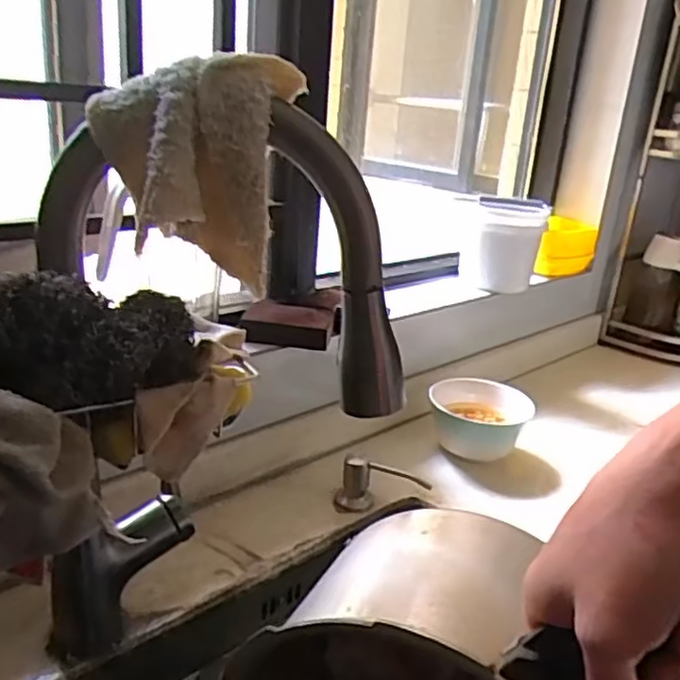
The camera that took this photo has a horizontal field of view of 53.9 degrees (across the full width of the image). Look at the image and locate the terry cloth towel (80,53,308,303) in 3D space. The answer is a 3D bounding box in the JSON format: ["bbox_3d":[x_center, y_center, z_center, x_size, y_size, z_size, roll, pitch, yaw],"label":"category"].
[{"bbox_3d":[-0.078,-0.096,0.372,0.110,0.116,0.049,-1,20,-15],"label":"terry cloth towel"}]

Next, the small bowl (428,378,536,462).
[{"bbox_3d":[0.170,0.099,0.838,0.114,0.061,0.119,4,20,-1],"label":"small bowl"}]

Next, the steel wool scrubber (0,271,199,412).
[{"bbox_3d":[-0.126,-0.003,0.347,0.098,0.059,0.045,-1,20,-14],"label":"steel wool scrubber"}]

